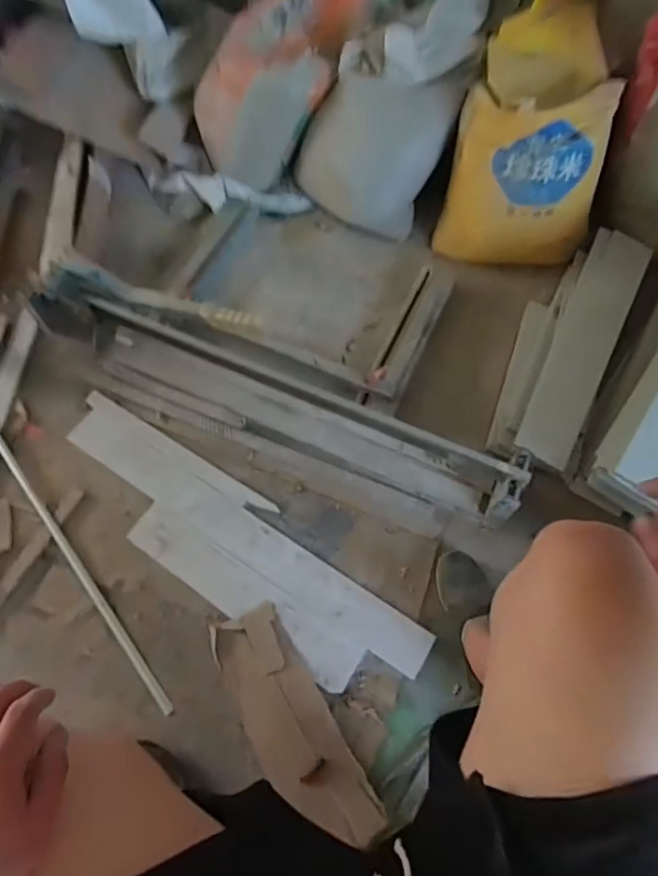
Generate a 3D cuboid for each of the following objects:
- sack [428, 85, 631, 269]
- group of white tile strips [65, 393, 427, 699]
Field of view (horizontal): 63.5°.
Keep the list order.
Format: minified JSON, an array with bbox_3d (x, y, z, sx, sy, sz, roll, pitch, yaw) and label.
[{"bbox_3d":[0.415,-0.554,1.159,0.331,0.357,0.130,10,52,13],"label":"sack"},{"bbox_3d":[-0.192,0.193,0.996,0.789,0.028,0.197,32,72,15],"label":"group of white tile strips"}]

